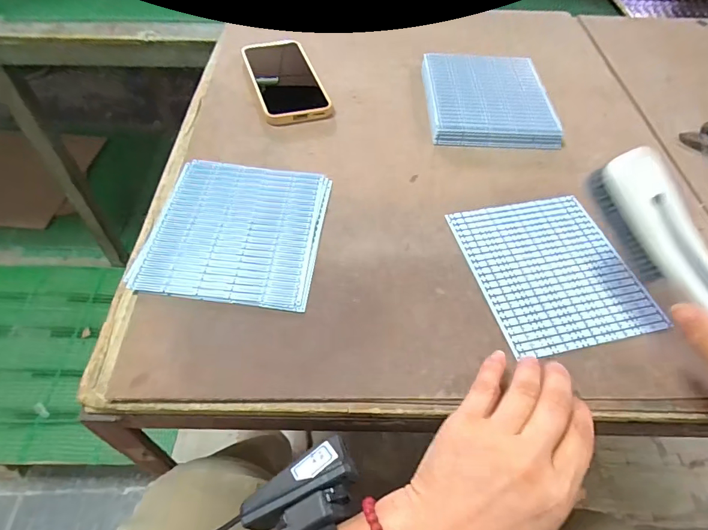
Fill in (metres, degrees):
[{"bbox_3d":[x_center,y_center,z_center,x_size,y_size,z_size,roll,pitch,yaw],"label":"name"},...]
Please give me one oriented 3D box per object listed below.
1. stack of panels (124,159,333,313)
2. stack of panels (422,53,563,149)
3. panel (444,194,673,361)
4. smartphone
[{"bbox_3d":[-0.102,-0.035,0.391,0.145,0.006,0.160,7,52,2],"label":"stack of panels"},{"bbox_3d":[0.158,-0.204,0.525,0.139,0.020,0.172,3,52,-1],"label":"stack of panels"},{"bbox_3d":[0.171,0.001,0.381,0.134,0.004,0.153,-9,54,-10],"label":"panel"},{"bbox_3d":[-0.085,-0.228,0.535,0.077,0.012,0.169,-14,55,-14],"label":"smartphone"}]

